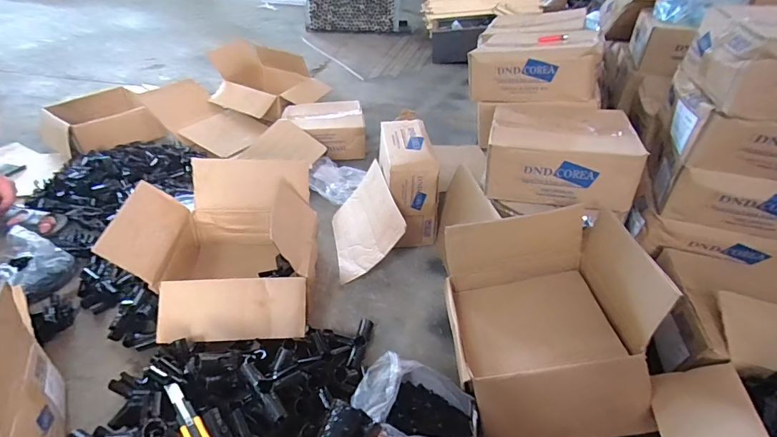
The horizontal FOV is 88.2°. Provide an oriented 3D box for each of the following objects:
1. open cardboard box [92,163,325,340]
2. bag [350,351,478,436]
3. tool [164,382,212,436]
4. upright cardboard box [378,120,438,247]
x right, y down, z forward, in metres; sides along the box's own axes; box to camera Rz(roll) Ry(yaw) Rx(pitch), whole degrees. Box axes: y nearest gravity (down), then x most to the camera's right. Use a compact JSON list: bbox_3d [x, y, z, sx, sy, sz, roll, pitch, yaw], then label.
[{"bbox_3d":[-0.403,0.078,1.016,0.425,0.247,0.465,-1,38,-5],"label":"open cardboard box"},{"bbox_3d":[0.070,0.362,0.744,0.251,0.103,0.161,15,39,15],"label":"bag"},{"bbox_3d":[-0.322,0.338,0.658,0.032,0.013,0.195,-27,47,-33],"label":"tool"},{"bbox_3d":[0.056,-0.116,1.265,0.161,0.287,0.333,0,38,-4],"label":"upright cardboard box"}]

